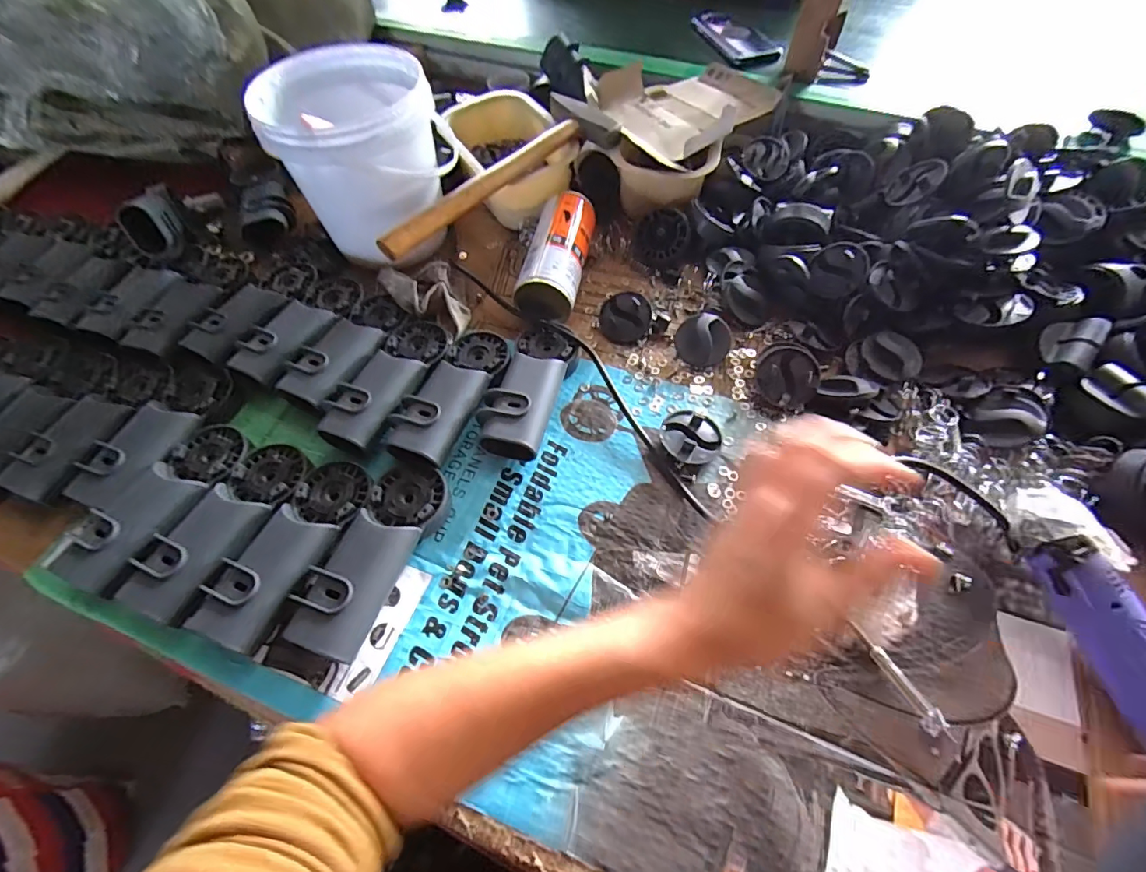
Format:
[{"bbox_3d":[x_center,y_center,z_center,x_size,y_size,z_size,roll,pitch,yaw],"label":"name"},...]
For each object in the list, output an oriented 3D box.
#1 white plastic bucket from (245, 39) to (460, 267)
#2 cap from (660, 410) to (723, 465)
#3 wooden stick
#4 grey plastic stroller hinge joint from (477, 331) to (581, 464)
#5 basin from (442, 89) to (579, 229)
[{"bbox_3d":[-0.234,-0.320,0.561,0.180,0.151,0.178,-1,59,2],"label":"white plastic bucket"},{"bbox_3d":[0.109,0.001,0.451,0.054,0.018,0.055,-1,59,2],"label":"cap"},{"bbox_3d":[-0.093,-0.283,0.547,0.028,0.025,0.287,37,67,21],"label":"wooden stick"},{"bbox_3d":[-0.043,-0.053,0.478,0.066,0.039,0.156,14,61,10],"label":"grey plastic stroller hinge joint"},{"bbox_3d":[-0.086,-0.370,0.646,0.137,0.068,0.201,-23,61,-11],"label":"basin"}]

